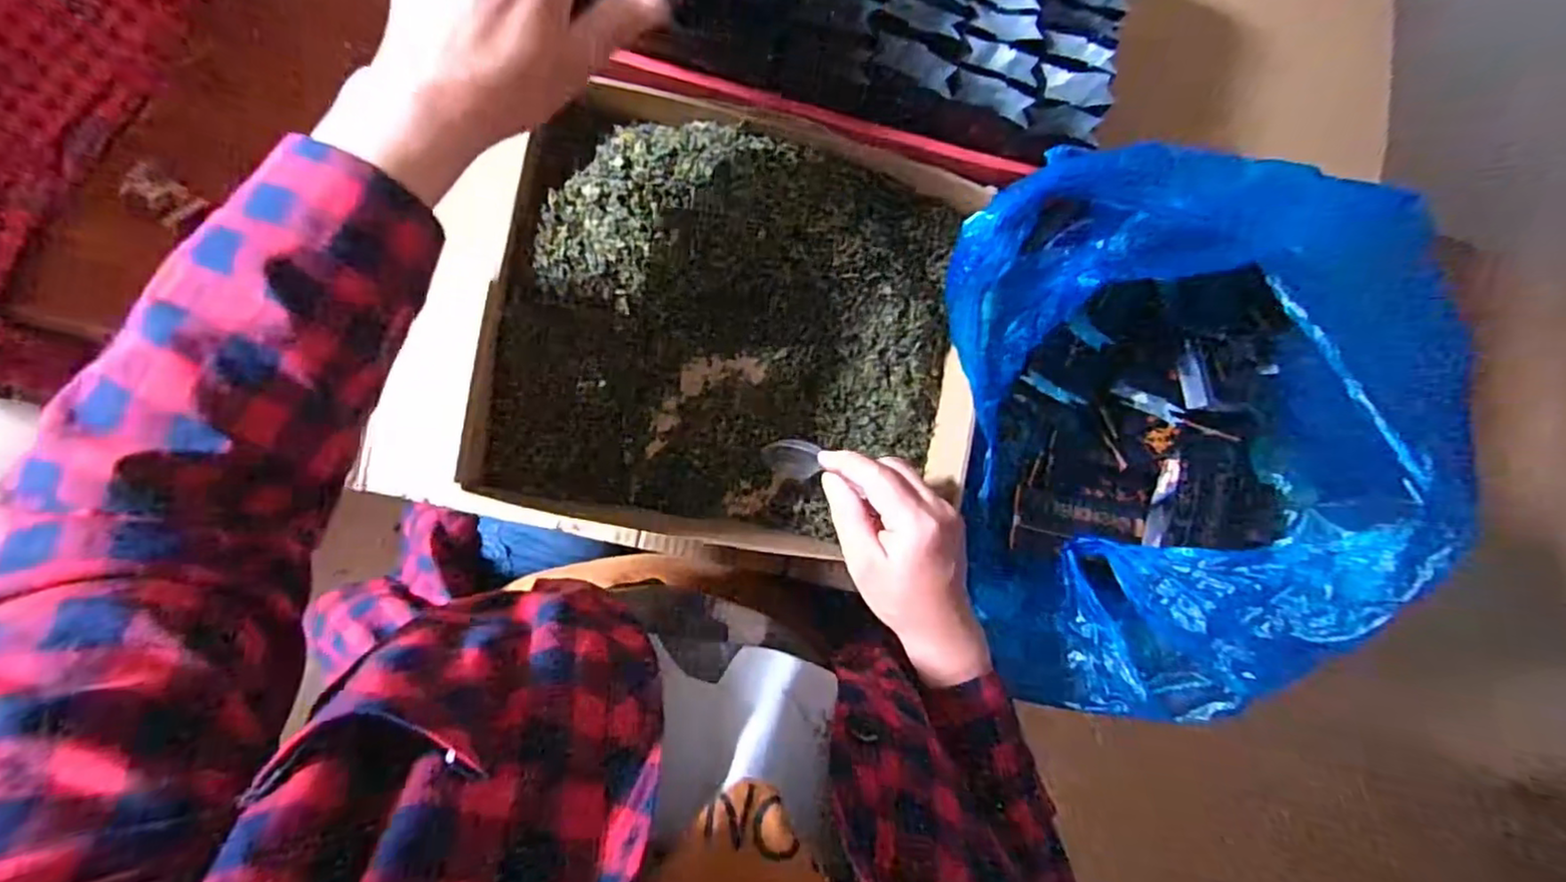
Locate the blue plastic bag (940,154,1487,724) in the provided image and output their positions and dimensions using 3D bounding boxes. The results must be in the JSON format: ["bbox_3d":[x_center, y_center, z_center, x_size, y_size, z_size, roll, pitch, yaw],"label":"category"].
[{"bbox_3d":[0.243,0.007,0.445,0.250,0.216,0.359,-18,90,-9],"label":"blue plastic bag"}]

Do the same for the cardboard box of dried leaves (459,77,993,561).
[{"bbox_3d":[-0.024,-0.069,0.469,0.320,0.088,0.274,9,86,-8],"label":"cardboard box of dried leaves"}]

